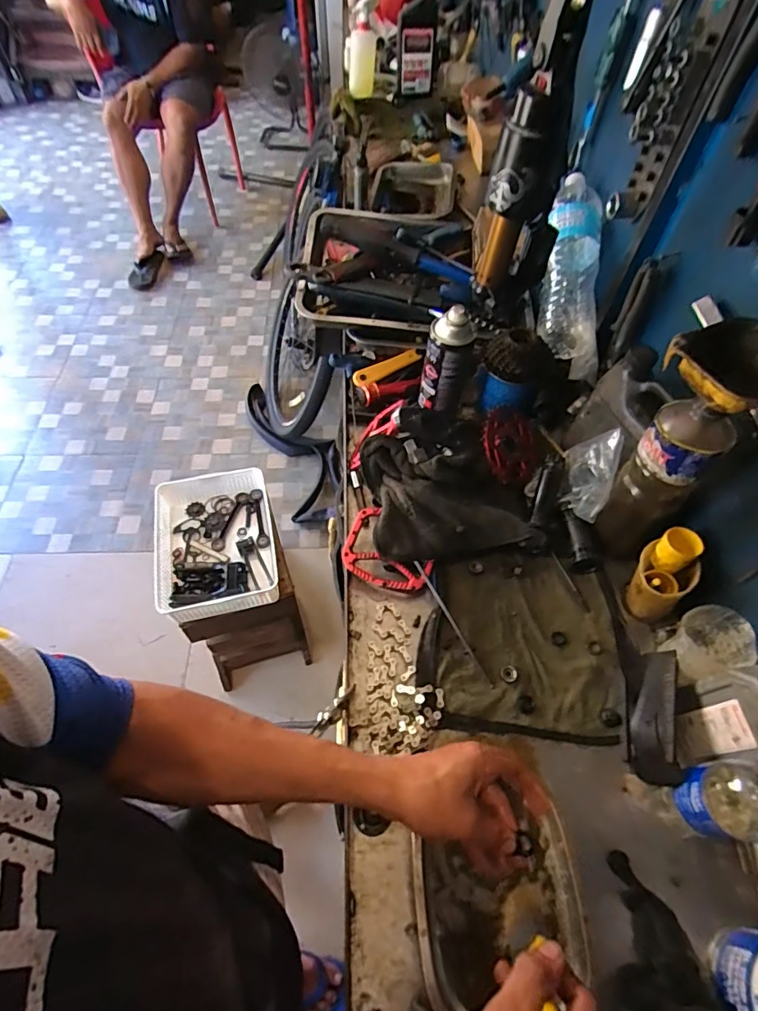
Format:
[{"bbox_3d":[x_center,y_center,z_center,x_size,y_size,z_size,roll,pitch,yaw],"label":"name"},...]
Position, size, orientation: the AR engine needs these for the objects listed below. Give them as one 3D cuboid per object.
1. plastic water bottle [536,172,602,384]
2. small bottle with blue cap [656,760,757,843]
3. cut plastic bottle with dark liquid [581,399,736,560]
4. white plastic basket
[{"bbox_3d":[0.306,-0.367,0.808,0.097,0.069,0.348,6,82,2],"label":"plastic water bottle"},{"bbox_3d":[0.325,0.269,0.457,0.070,0.170,0.060,3,58,0],"label":"small bottle with blue cap"},{"bbox_3d":[0.309,-0.020,0.577,0.071,0.225,0.077,-37,66,-22],"label":"cut plastic bottle with dark liquid"},{"bbox_3d":[-0.375,0.086,1.144,0.266,0.080,0.339,-12,59,-9],"label":"white plastic basket"}]

